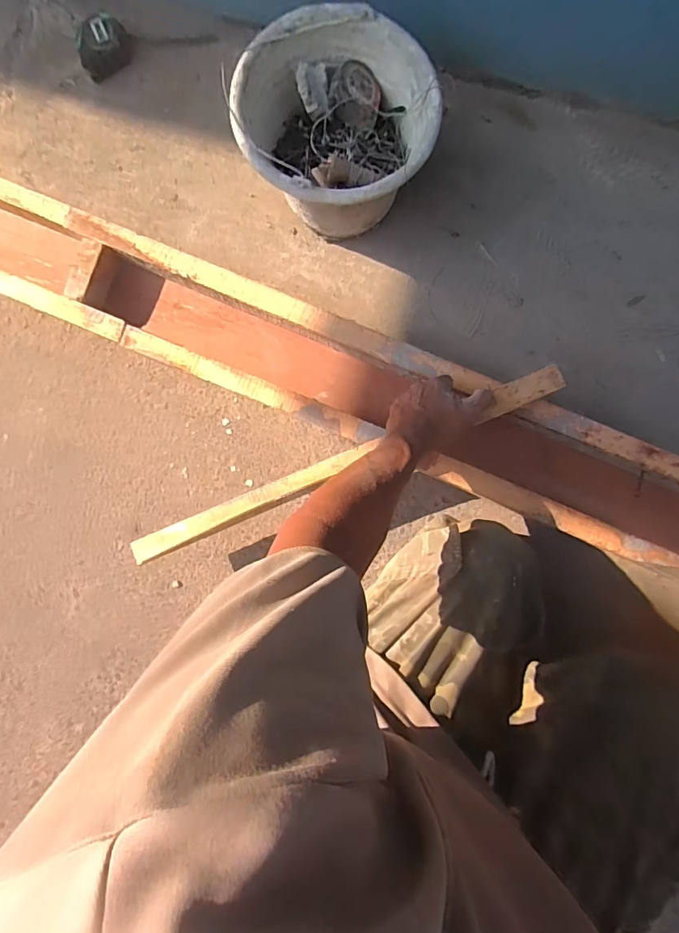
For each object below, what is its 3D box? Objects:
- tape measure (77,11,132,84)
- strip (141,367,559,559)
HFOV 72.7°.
[{"bbox_3d":[-0.371,-0.665,0.727,0.085,0.049,0.065,-21,87,2],"label":"tape measure"},{"bbox_3d":[0.007,-0.001,0.594,0.588,0.012,0.033,-22,87,2],"label":"strip"}]

